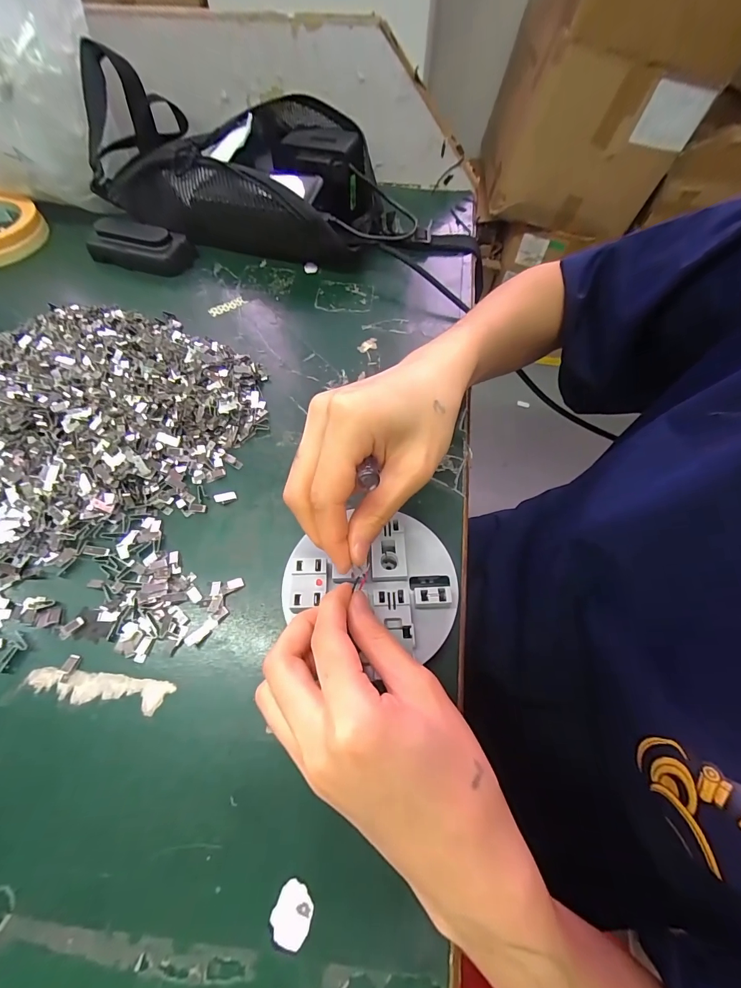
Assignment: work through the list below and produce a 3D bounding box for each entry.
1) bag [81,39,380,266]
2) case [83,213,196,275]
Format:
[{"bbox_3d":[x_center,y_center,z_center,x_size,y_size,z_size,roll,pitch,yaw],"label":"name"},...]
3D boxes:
[{"bbox_3d":[-0.143,-0.335,0.406,0.306,0.094,0.126,16,62,7],"label":"bag"},{"bbox_3d":[-0.241,-0.257,0.399,0.105,0.030,0.039,11,61,4],"label":"case"}]

